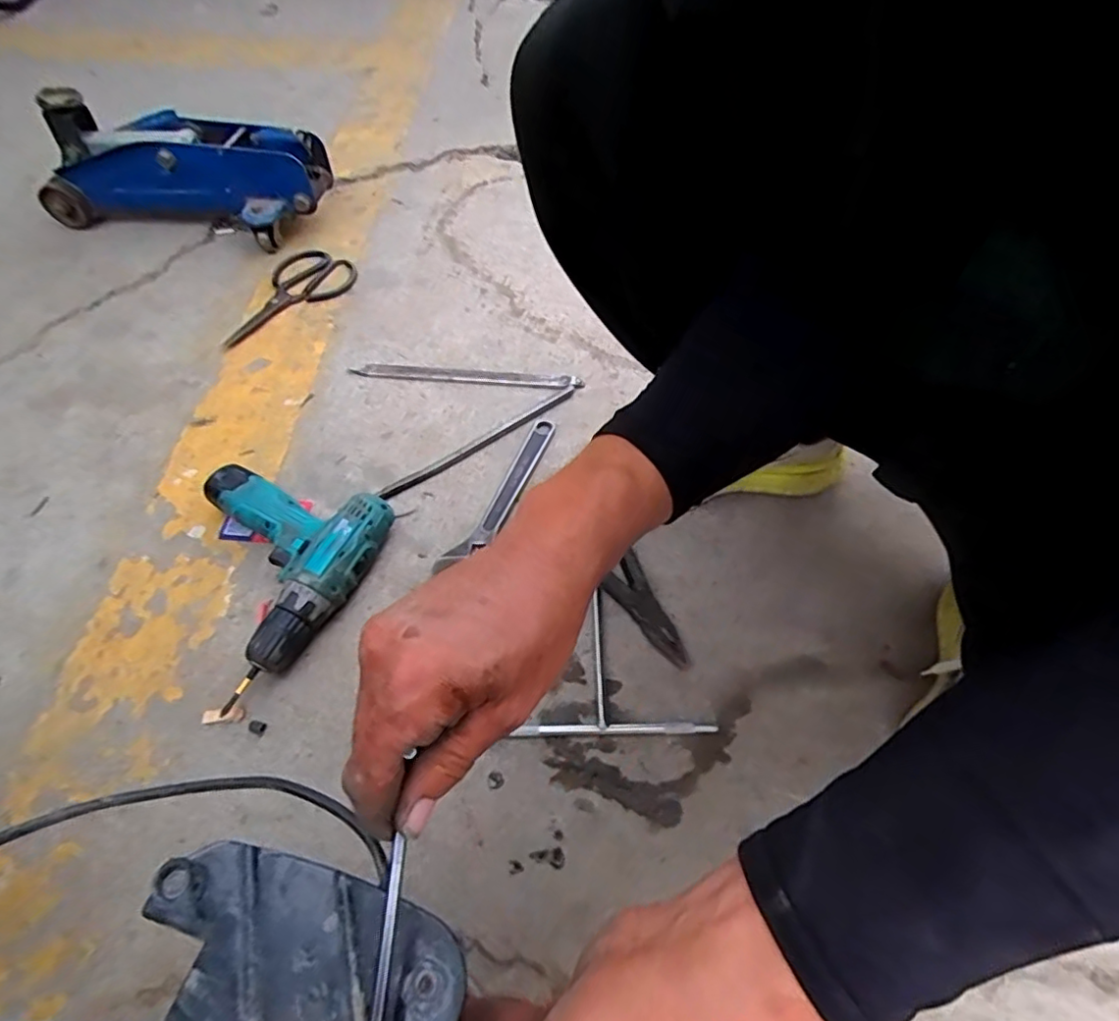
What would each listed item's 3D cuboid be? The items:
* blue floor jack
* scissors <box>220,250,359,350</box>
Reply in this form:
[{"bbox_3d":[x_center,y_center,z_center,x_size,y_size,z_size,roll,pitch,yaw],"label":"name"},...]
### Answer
[{"bbox_3d":[-0.562,-0.512,0.904,0.417,0.178,0.147,2,56,2],"label":"blue floor jack"},{"bbox_3d":[-0.402,-0.311,0.859,0.113,0.016,0.224,34,62,21],"label":"scissors"}]

